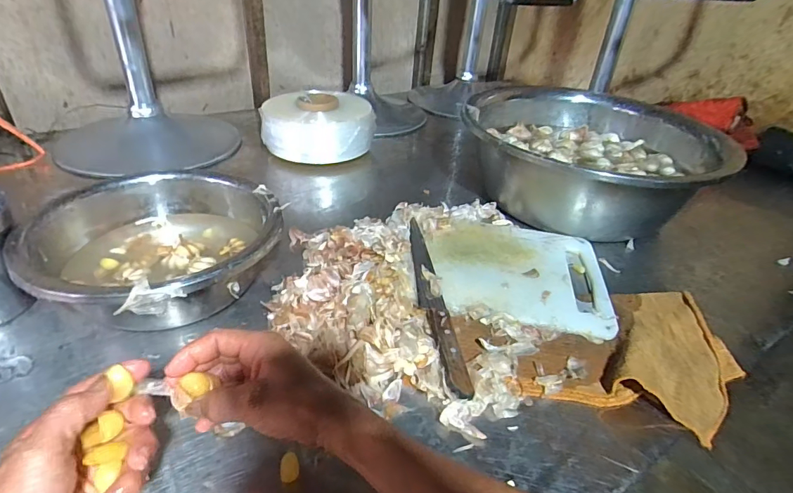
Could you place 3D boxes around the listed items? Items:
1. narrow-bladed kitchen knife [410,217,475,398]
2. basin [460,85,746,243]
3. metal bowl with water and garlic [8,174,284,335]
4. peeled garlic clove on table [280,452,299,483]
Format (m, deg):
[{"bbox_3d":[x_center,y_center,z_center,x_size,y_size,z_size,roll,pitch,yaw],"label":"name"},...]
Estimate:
[{"bbox_3d":[0.047,0.060,0.585,0.036,0.015,0.339,-1,37,-9],"label":"narrow-bladed kitchen knife"},{"bbox_3d":[0.358,-0.169,0.827,0.439,0.159,0.417,22,39,20],"label":"basin"},{"bbox_3d":[-0.294,0.012,0.558,0.278,0.123,0.245,15,37,12],"label":"metal bowl with water and garlic"},{"bbox_3d":[-0.096,0.200,0.384,0.016,0.008,0.023,-3,38,-13],"label":"peeled garlic clove on table"}]

